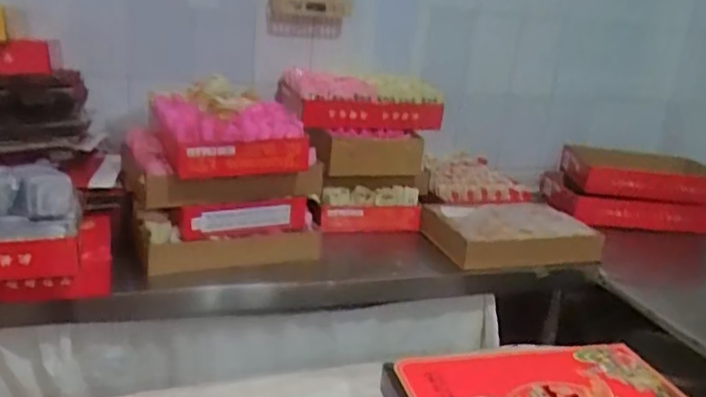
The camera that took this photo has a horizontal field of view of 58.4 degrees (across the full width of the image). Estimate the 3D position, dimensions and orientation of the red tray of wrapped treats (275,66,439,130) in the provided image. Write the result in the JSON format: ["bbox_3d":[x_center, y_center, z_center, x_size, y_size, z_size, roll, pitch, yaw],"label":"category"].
[{"bbox_3d":[0.010,-0.280,1.866,0.504,0.151,0.190,5,18,4],"label":"red tray of wrapped treats"}]

